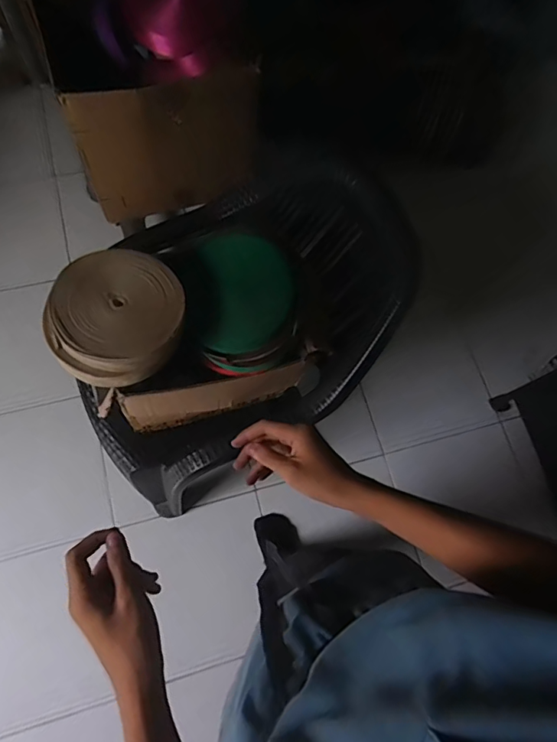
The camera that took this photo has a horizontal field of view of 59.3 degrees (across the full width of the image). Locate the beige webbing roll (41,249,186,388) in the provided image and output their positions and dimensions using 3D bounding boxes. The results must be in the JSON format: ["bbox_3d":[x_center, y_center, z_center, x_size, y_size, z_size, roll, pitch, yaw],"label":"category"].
[{"bbox_3d":[-0.265,-0.093,0.805,0.207,0.057,0.221,2,71,-5],"label":"beige webbing roll"}]

